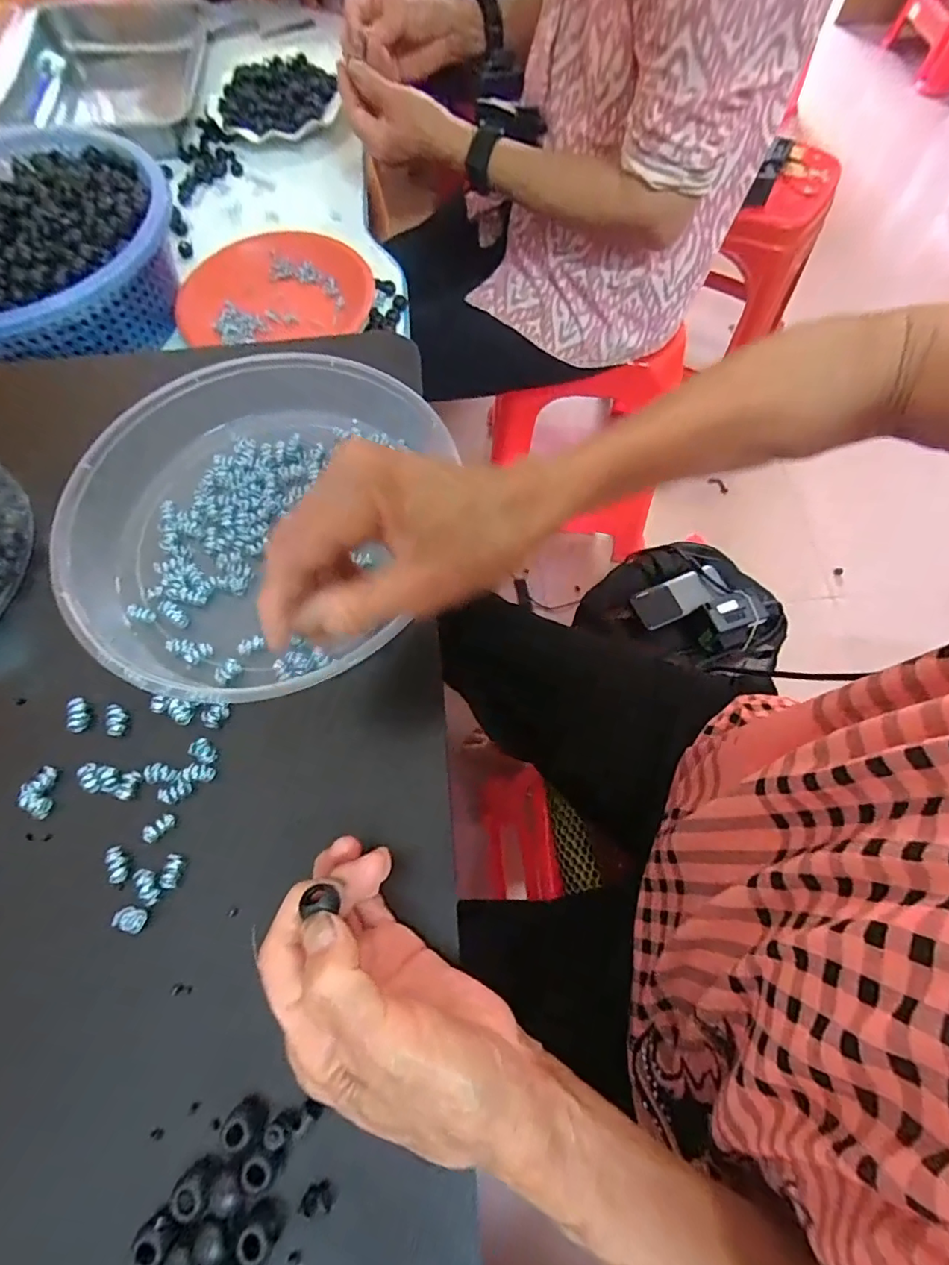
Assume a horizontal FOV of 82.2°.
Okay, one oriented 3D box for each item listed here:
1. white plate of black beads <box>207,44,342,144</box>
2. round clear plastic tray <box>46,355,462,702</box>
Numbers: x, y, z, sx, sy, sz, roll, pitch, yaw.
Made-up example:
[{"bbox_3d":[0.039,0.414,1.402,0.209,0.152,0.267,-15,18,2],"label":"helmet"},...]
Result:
[{"bbox_3d":[-0.257,-0.687,0.695,0.160,0.023,0.180,-10,68,-4],"label":"white plate of black beads"},{"bbox_3d":[-0.144,-0.071,0.337,0.216,0.040,0.220,0,68,1],"label":"round clear plastic tray"}]

